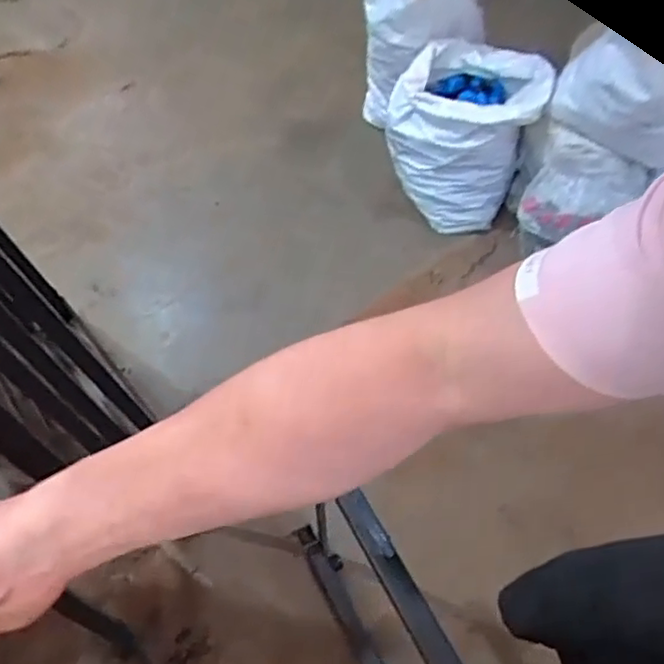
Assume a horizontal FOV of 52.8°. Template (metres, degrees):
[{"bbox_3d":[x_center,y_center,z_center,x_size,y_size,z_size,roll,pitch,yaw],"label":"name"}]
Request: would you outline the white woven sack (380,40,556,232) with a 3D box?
[{"bbox_3d":[0.295,-0.458,1.599,0.292,0.326,0.274,-16,52,-11],"label":"white woven sack"}]

